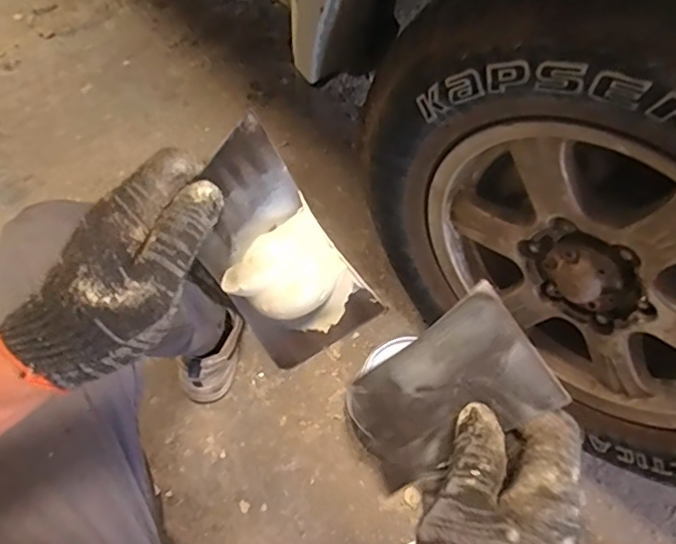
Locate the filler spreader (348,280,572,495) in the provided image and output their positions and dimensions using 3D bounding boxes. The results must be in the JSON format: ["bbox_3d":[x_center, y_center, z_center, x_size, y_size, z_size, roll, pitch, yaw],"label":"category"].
[{"bbox_3d":[0.056,0.070,0.317,0.007,0.125,0.068,-5,57,-53],"label":"filler spreader"}]

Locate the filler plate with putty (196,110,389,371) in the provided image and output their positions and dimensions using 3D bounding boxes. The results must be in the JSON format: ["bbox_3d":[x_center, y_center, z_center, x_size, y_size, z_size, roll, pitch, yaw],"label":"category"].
[{"bbox_3d":[-0.036,-0.007,0.305,0.068,0.020,0.127,-34,105,4],"label":"filler plate with putty"}]

